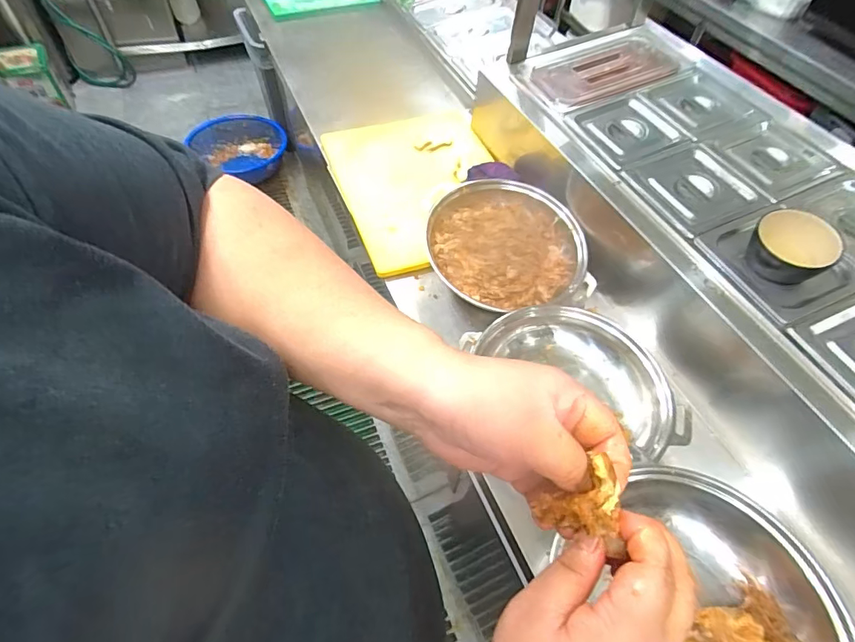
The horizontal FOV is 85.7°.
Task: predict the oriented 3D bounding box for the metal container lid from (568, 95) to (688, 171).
[{"bbox_3d":[0.367,-0.354,0.851,0.161,0.031,0.170,-16,57,-14],"label":"metal container lid"}]

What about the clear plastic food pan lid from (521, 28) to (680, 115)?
[{"bbox_3d":[0.368,-0.545,0.984,0.361,0.031,0.232,-26,60,-20],"label":"clear plastic food pan lid"}]

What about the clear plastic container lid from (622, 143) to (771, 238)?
[{"bbox_3d":[0.444,-0.223,0.771,0.169,0.023,0.181,-19,58,-16],"label":"clear plastic container lid"}]

